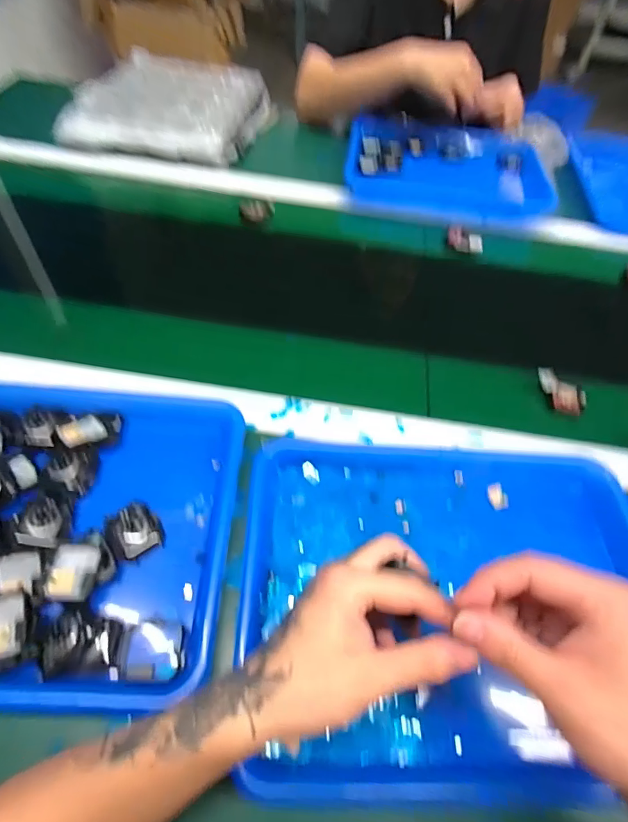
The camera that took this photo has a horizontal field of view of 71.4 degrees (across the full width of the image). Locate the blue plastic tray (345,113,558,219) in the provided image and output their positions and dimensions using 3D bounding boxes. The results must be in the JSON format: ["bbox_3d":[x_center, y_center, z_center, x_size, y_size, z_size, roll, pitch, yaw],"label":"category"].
[{"bbox_3d":[0.228,-0.430,0.770,0.337,0.047,0.275,8,55,1],"label":"blue plastic tray"}]

